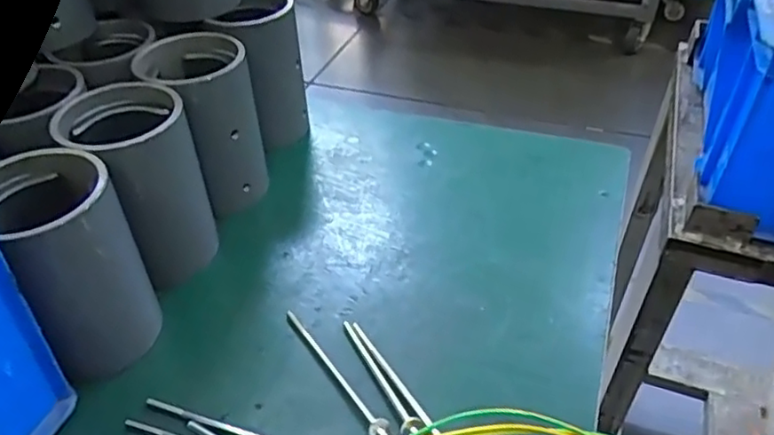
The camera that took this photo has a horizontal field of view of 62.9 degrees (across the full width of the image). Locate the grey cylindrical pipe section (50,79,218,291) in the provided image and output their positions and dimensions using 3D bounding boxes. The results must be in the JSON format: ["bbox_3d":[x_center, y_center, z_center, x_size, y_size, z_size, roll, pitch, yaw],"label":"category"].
[{"bbox_3d":[-0.167,-0.020,0.449,0.073,0.134,0.077,-2,41,2],"label":"grey cylindrical pipe section"}]

